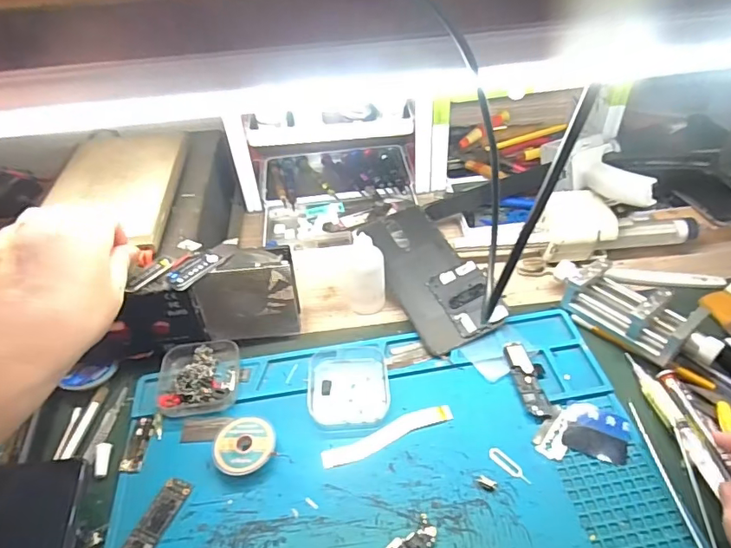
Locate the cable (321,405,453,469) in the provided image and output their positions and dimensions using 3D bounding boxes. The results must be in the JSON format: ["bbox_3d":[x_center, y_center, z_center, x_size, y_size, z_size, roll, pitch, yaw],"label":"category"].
[{"bbox_3d":[0.017,0.120,0.372,0.102,0.004,0.017,-20,46,-15],"label":"cable"}]

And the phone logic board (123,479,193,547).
[{"bbox_3d":[-0.143,0.169,0.332,0.019,0.005,0.064,13,47,18],"label":"phone logic board"}]

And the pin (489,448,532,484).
[{"bbox_3d":[0.102,0.136,0.350,0.009,0.004,0.033,-39,52,-18],"label":"pin"}]

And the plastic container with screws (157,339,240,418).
[{"bbox_3d":[-0.138,0.083,0.412,0.062,0.021,0.065,-6,44,-2],"label":"plastic container with screws"}]

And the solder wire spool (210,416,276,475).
[{"bbox_3d":[-0.089,0.127,0.366,0.043,0.011,0.040,-2,44,2],"label":"solder wire spool"}]

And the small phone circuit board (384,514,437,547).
[{"bbox_3d":[0.027,0.174,0.314,0.044,0.004,0.019,-31,50,-25],"label":"small phone circuit board"}]

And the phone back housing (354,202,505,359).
[{"bbox_3d":[0.060,-0.002,0.473,0.080,0.007,0.158,-24,54,-8],"label":"phone back housing"}]

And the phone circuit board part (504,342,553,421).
[{"bbox_3d":[0.134,0.084,0.401,0.026,0.006,0.070,-7,44,-3],"label":"phone circuit board part"}]

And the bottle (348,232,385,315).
[{"bbox_3d":[0.001,0.000,0.451,0.032,0.077,0.028,-4,44,0],"label":"bottle"}]

